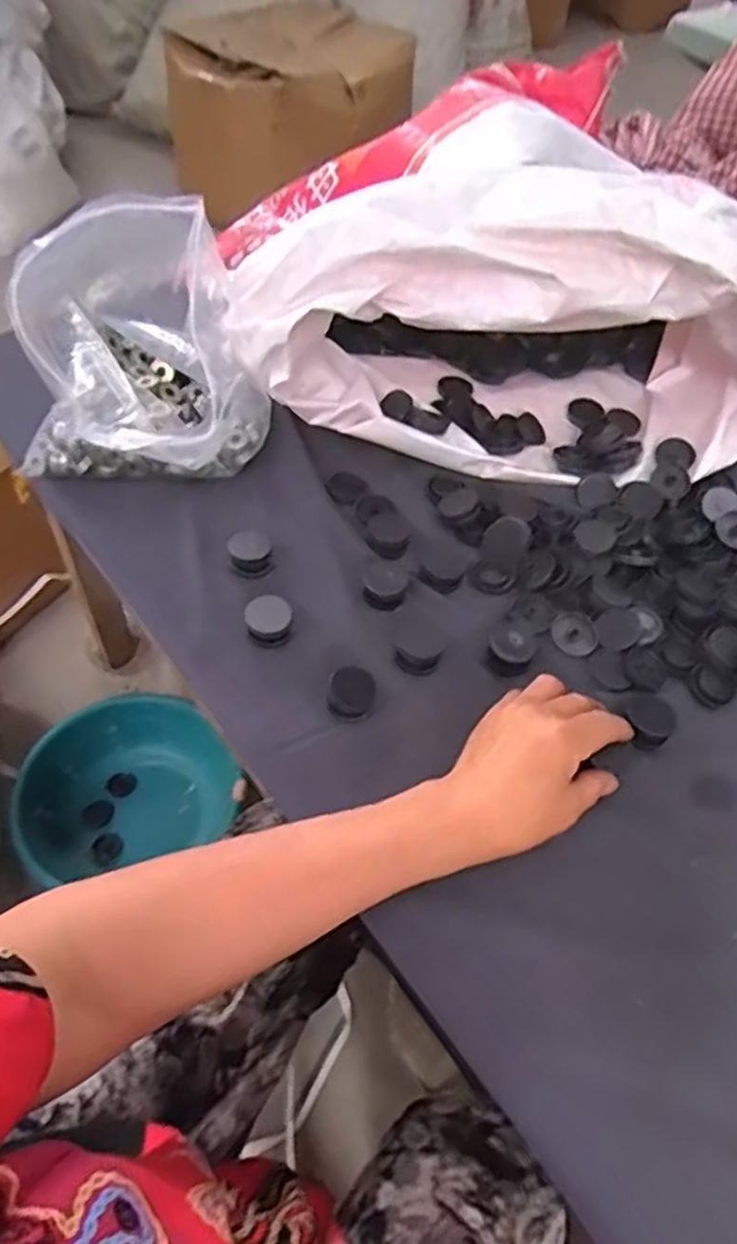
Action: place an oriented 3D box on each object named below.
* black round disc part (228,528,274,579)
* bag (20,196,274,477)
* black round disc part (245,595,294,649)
[{"bbox_3d":[-0.089,-0.051,0.567,0.030,0.024,0.034,-6,54,-10],"label":"black round disc part"},{"bbox_3d":[-0.184,-0.209,0.572,0.184,0.174,0.202,-14,56,-15],"label":"bag"},{"bbox_3d":[-0.070,0.000,0.528,0.031,0.024,0.030,3,53,-4],"label":"black round disc part"}]

